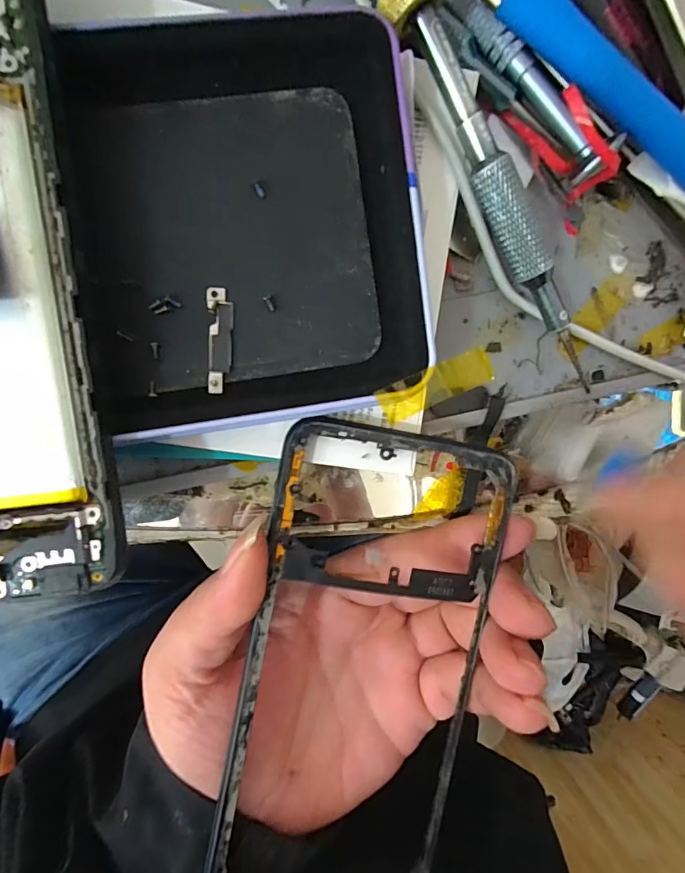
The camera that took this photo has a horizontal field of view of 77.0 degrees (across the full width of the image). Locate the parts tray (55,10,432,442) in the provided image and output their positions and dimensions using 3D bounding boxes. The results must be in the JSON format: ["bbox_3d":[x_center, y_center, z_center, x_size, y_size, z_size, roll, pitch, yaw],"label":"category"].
[{"bbox_3d":[-0.023,-0.056,0.120,0.082,0.026,0.101,-8,98,-6],"label":"parts tray"}]

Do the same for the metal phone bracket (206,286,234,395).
[{"bbox_3d":[-0.033,-0.026,0.115,0.007,0.004,0.028,0,97,-7],"label":"metal phone bracket"}]

